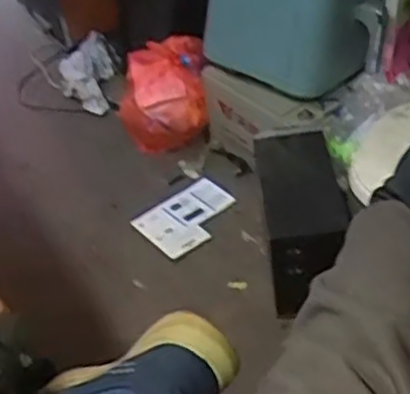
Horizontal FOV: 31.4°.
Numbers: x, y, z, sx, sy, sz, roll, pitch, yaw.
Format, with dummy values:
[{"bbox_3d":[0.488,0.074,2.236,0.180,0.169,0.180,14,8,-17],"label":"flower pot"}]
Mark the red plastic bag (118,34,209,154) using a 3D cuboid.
[{"bbox_3d":[-0.103,-0.245,1.767,0.210,0.211,0.193,-8,43,-1],"label":"red plastic bag"}]

